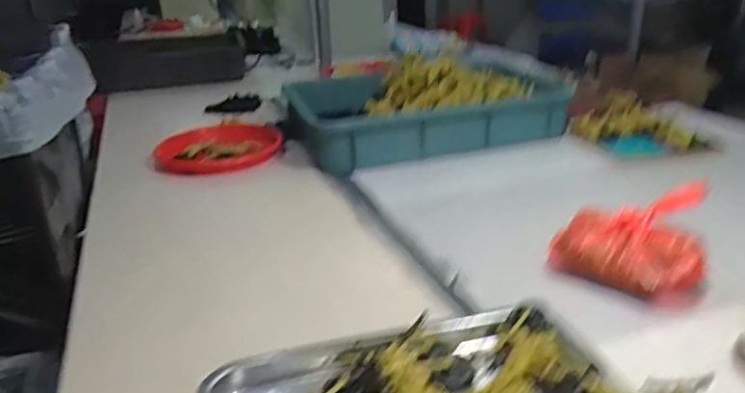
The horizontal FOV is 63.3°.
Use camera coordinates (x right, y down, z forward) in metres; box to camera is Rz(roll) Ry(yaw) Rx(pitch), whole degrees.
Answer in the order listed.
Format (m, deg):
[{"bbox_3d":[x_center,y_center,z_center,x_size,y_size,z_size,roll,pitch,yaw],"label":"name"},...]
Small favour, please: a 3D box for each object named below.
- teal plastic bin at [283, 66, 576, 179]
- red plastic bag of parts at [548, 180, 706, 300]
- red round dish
[{"bbox_3d":[0.090,-0.198,1.260,0.531,0.099,0.357,-11,24,-21],"label":"teal plastic bin"},{"bbox_3d":[0.299,0.044,0.697,0.153,0.093,0.114,13,29,32],"label":"red plastic bag of parts"},{"bbox_3d":[-0.298,-0.103,1.184,0.235,0.038,0.225,-2,23,1],"label":"red round dish"}]

